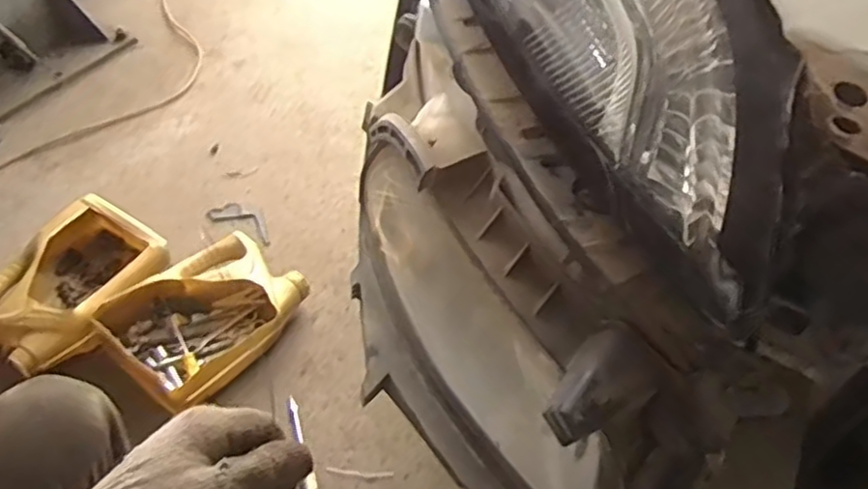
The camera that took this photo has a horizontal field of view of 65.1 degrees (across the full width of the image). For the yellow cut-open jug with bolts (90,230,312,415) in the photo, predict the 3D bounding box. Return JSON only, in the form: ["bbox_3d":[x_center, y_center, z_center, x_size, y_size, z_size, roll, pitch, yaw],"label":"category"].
[{"bbox_3d":[-0.375,0.123,1.138,0.215,0.089,0.293,33,56,21],"label":"yellow cut-open jug with bolts"}]

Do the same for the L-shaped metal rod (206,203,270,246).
[{"bbox_3d":[-0.372,-0.044,1.335,0.142,0.013,0.053,23,52,14],"label":"L-shaped metal rod"}]

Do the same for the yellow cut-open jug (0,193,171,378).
[{"bbox_3d":[-0.604,0.073,1.144,0.208,0.105,0.302,28,54,17],"label":"yellow cut-open jug"}]

